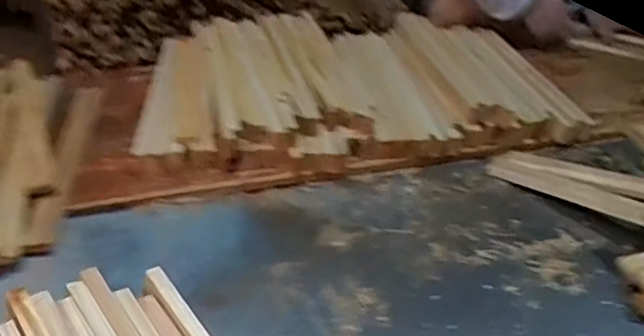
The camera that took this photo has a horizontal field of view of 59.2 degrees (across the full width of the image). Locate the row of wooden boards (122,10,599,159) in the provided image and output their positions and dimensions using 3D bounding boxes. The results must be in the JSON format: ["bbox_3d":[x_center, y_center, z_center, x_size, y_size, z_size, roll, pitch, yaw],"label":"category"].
[{"bbox_3d":[0.071,-0.207,1.233,0.857,0.070,0.541,-7,37,-21],"label":"row of wooden boards"}]

